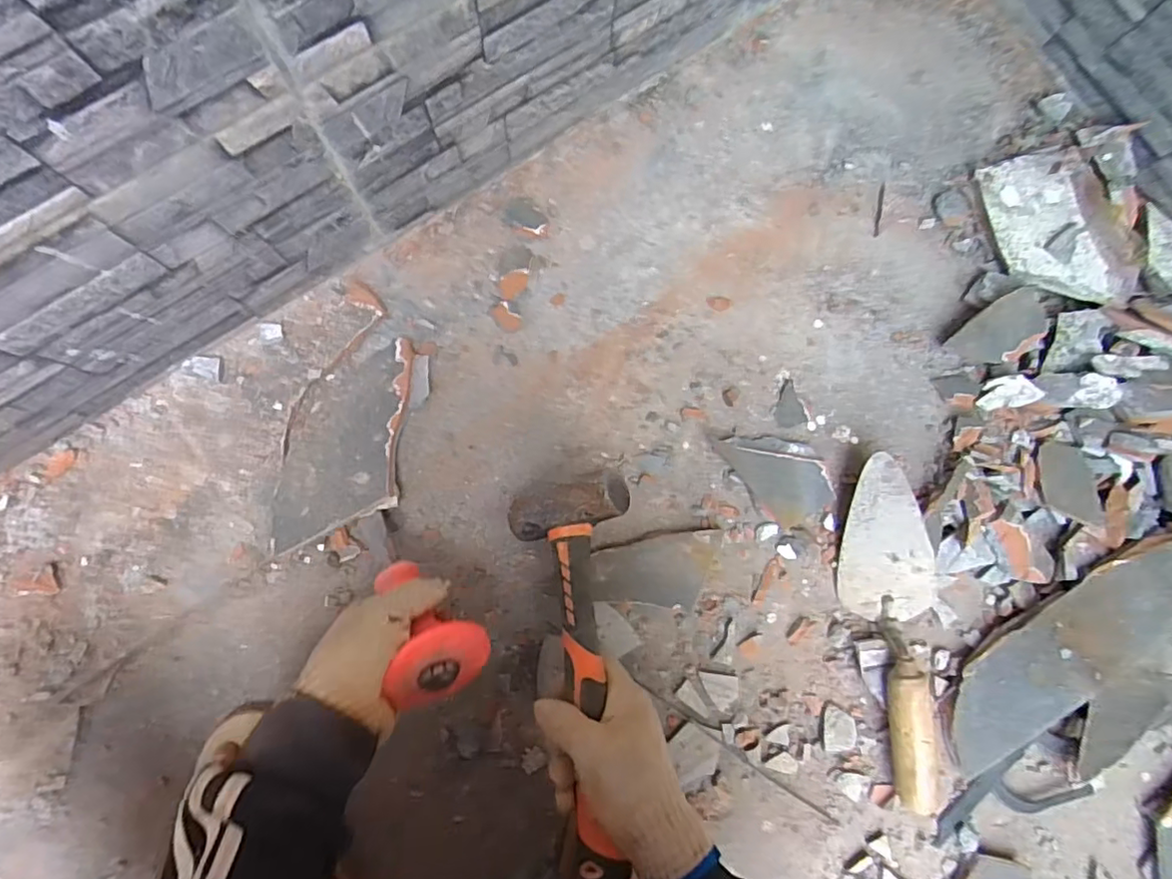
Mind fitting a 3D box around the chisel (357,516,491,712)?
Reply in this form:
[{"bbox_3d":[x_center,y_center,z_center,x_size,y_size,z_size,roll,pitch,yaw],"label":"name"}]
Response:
[{"bbox_3d":[-0.139,0.113,0.456,0.063,0.059,0.175,-40,47,-5],"label":"chisel"}]

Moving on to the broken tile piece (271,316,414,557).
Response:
[{"bbox_3d":[-0.212,-0.006,0.517,0.102,0.015,0.194,3,83,0],"label":"broken tile piece"}]

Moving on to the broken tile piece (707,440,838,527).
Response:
[{"bbox_3d":[0.172,0.044,0.548,0.113,0.020,0.062,12,83,1],"label":"broken tile piece"}]

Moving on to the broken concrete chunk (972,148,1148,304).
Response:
[{"bbox_3d":[0.449,-0.204,0.565,0.103,0.015,0.161,-12,73,13],"label":"broken concrete chunk"}]

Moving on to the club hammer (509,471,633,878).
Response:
[{"bbox_3d":[-0.009,0.163,0.453,0.094,0.075,0.290,-5,70,-1],"label":"club hammer"}]

